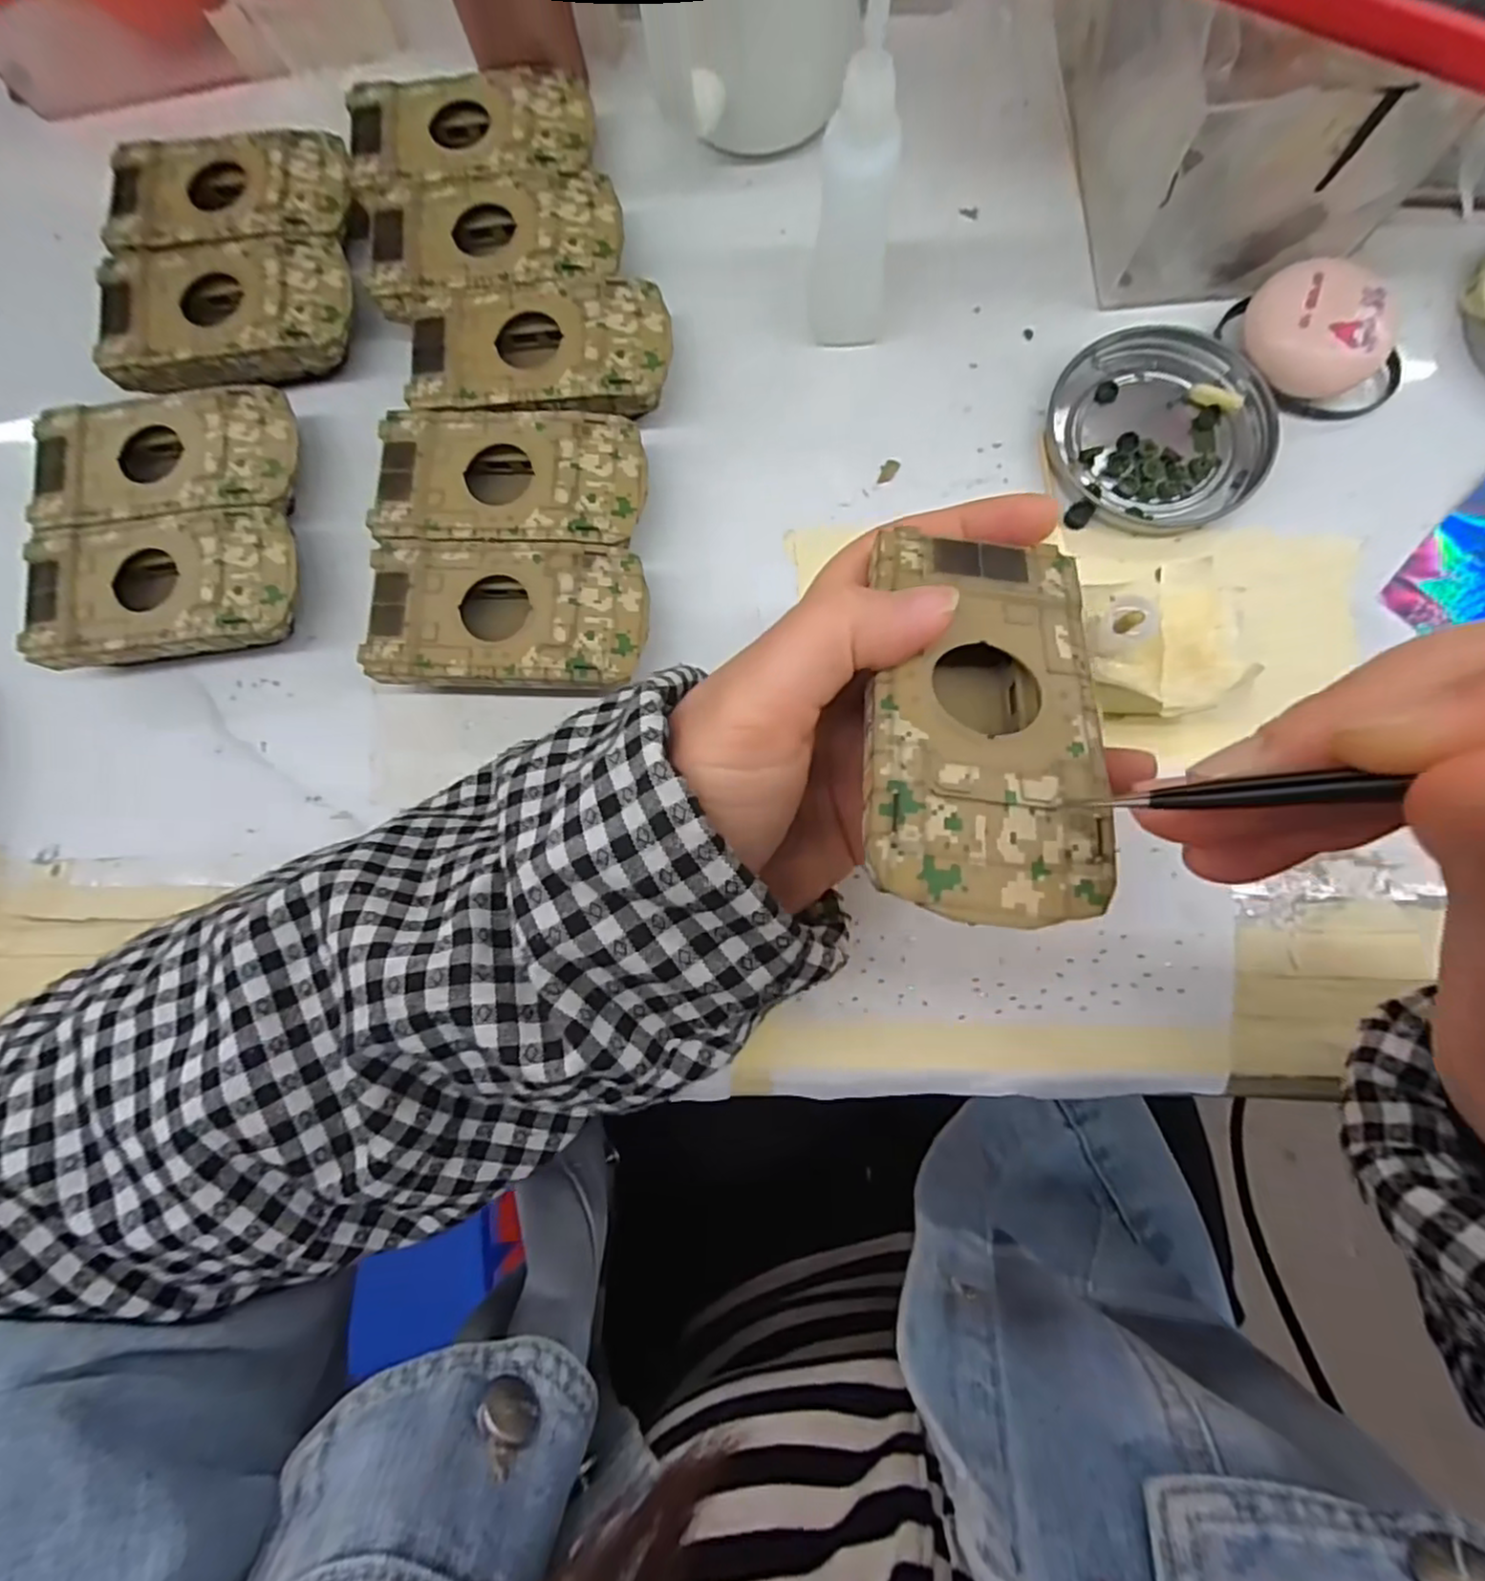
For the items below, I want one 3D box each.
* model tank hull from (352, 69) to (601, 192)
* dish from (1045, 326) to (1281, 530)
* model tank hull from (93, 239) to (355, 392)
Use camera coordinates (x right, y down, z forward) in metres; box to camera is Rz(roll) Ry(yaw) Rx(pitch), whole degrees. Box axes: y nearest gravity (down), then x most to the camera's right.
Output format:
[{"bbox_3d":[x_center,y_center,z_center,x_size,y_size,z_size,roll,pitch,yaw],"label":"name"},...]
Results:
[{"bbox_3d":[-0.108,-0.263,0.285,0.095,0.020,0.048,-4,82,1],"label":"model tank hull"},{"bbox_3d":[0.154,-0.135,0.260,0.074,0.011,0.076,0,82,1],"label":"dish"},{"bbox_3d":[-0.201,-0.187,0.275,0.093,0.017,0.052,-5,82,1],"label":"model tank hull"}]

